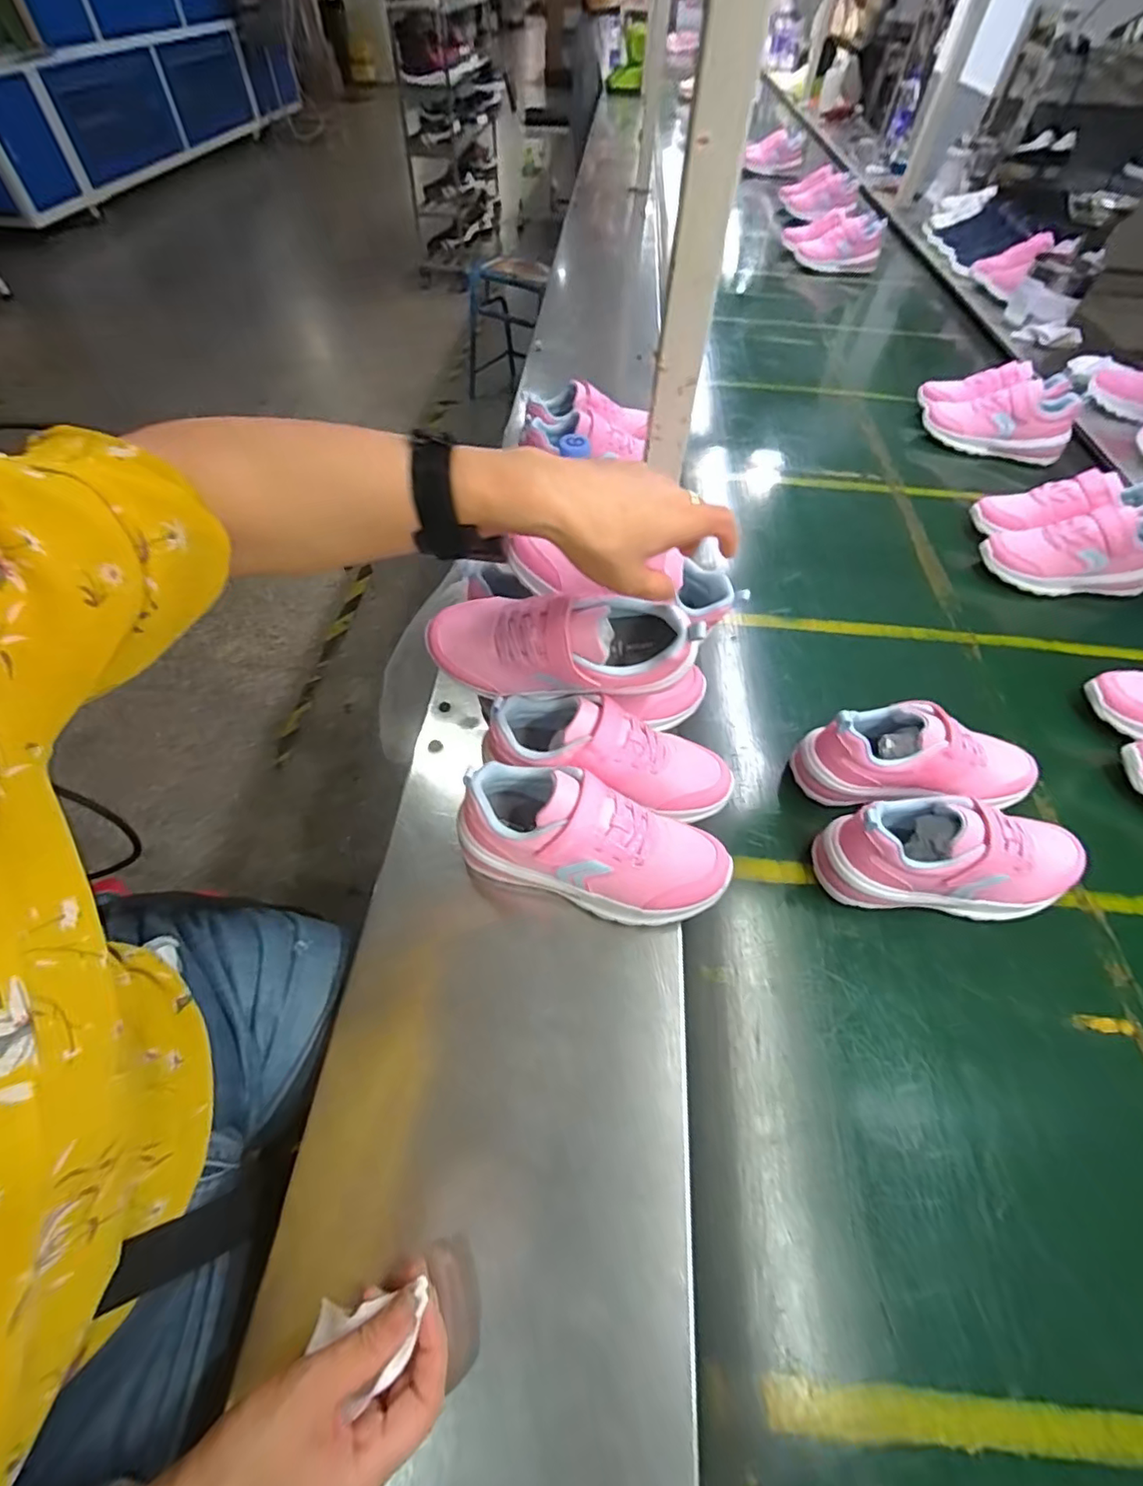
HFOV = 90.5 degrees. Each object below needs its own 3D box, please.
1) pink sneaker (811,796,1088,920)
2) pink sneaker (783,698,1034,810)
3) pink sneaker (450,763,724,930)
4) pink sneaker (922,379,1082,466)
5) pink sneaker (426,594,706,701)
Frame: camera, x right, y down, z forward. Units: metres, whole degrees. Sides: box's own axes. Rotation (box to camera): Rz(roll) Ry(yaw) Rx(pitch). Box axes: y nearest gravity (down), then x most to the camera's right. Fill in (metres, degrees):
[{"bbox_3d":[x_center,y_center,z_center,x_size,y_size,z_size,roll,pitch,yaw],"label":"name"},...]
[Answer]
[{"bbox_3d":[0.344,0.100,0.500,0.229,0.112,0.076,5,56,0],"label":"pink sneaker"},{"bbox_3d":[0.350,0.017,0.572,0.230,0.113,0.076,3,56,-1],"label":"pink sneaker"},{"bbox_3d":[0.019,0.081,0.466,0.222,0.091,0.085,14,56,7],"label":"pink sneaker"},{"bbox_3d":[0.758,-0.569,1.003,0.229,0.102,0.079,17,56,8],"label":"pink sneaker"},{"bbox_3d":[-0.011,-0.081,0.488,0.227,0.105,0.075,1,55,9],"label":"pink sneaker"}]

